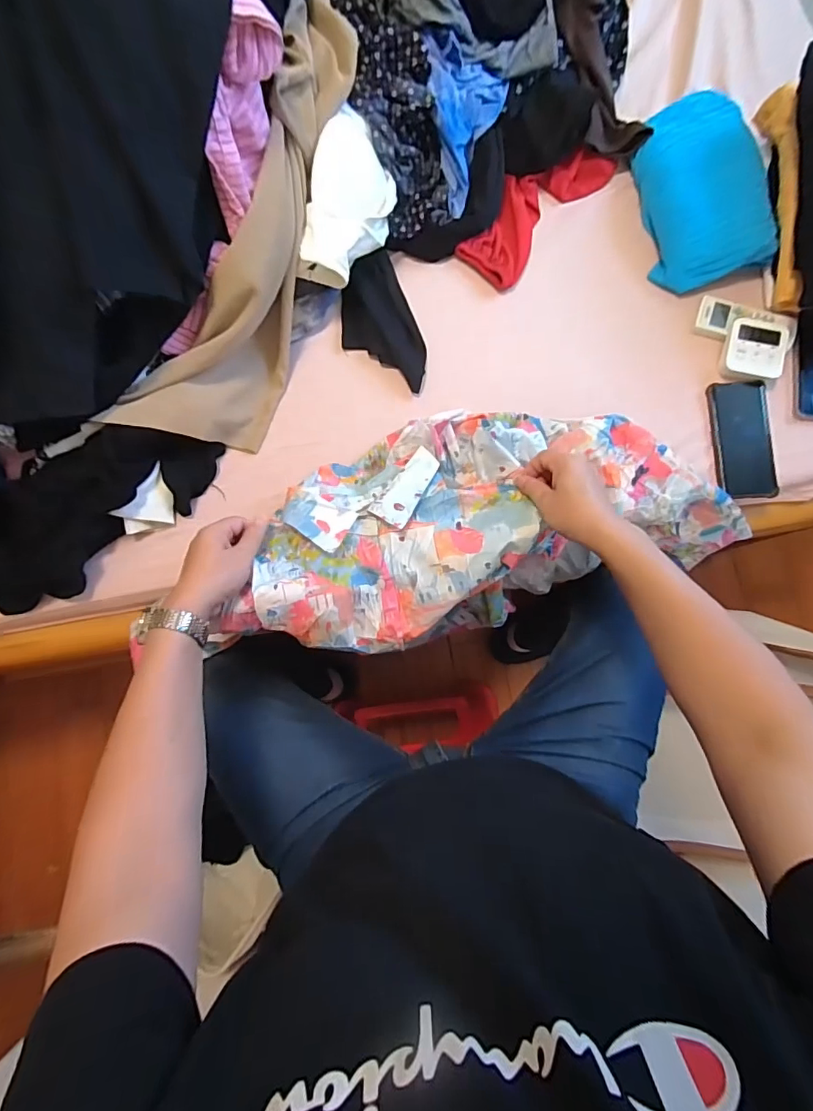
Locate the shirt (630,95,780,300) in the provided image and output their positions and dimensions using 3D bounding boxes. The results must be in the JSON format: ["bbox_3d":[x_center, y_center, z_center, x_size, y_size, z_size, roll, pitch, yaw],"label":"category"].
[{"bbox_3d":[0.431,-0.541,0.709,0.164,0.068,0.304,-6,81,0],"label":"shirt"}]

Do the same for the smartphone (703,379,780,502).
[{"bbox_3d":[0.461,-0.159,0.668,0.076,0.010,0.161,-3,81,1],"label":"smartphone"}]

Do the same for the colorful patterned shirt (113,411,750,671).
[{"bbox_3d":[0.105,-0.059,0.616,0.629,0.118,0.249,-15,81,-10],"label":"colorful patterned shirt"}]

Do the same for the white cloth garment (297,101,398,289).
[{"bbox_3d":[-0.072,-0.458,0.647,0.091,0.095,0.191,13,82,3],"label":"white cloth garment"}]

